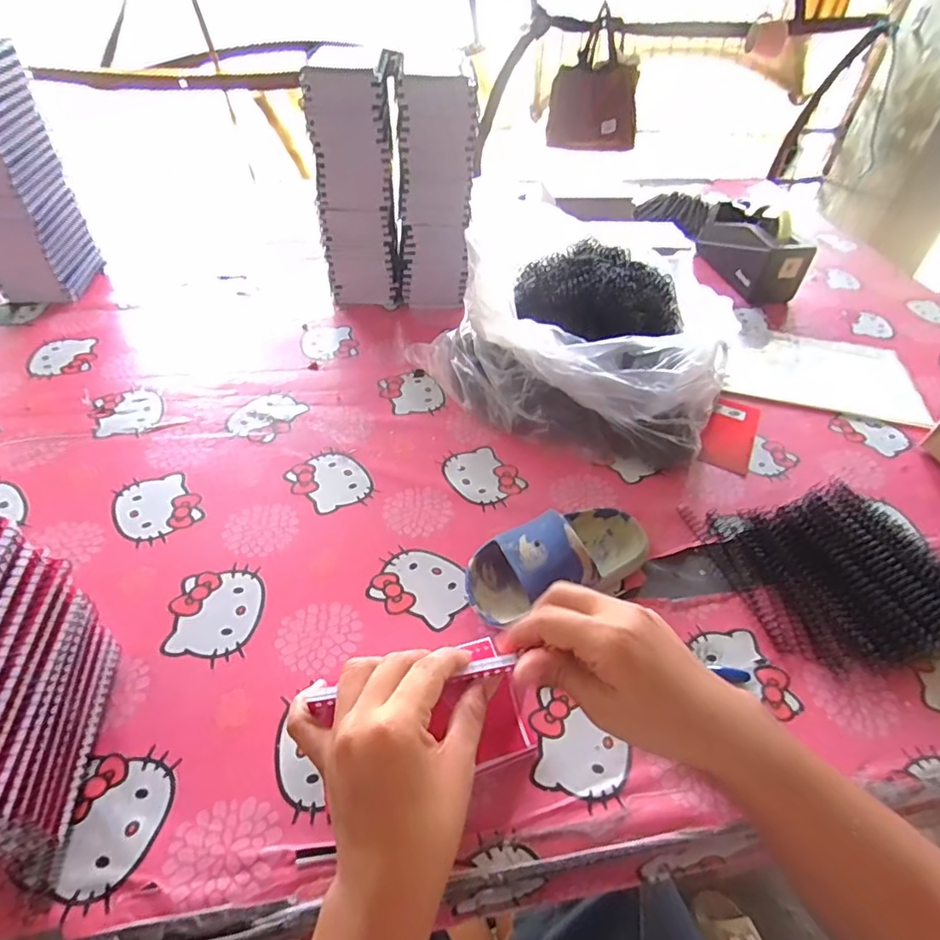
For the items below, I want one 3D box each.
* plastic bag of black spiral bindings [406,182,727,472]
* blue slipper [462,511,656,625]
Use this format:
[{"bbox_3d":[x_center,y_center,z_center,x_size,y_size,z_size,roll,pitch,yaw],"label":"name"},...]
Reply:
[{"bbox_3d":[0.115,-0.167,0.660,0.341,0.151,0.292,10,46,3],"label":"plastic bag of black spiral bindings"},{"bbox_3d":[0.085,0.074,0.480,0.180,0.060,0.083,-19,51,-23],"label":"blue slipper"}]

